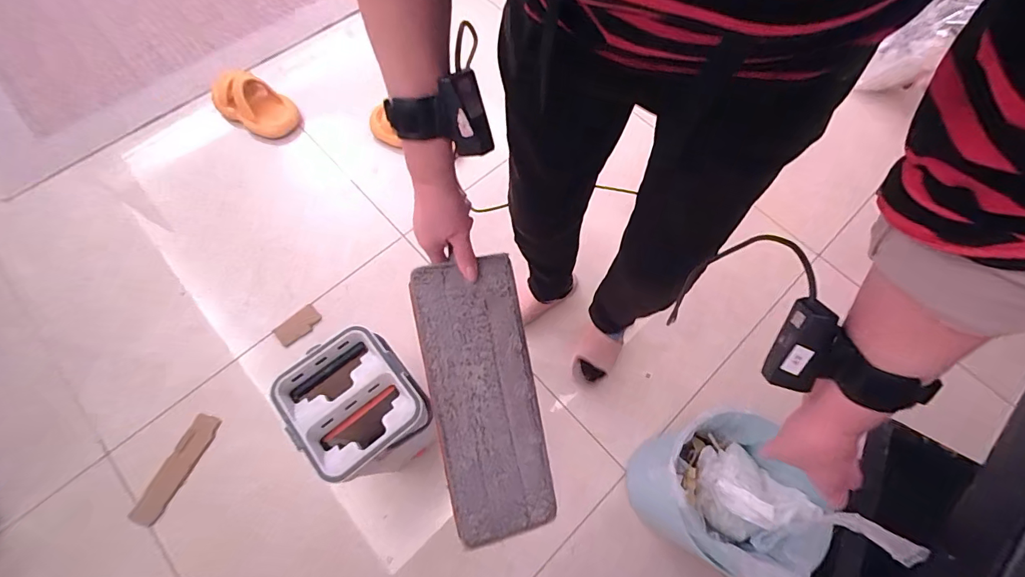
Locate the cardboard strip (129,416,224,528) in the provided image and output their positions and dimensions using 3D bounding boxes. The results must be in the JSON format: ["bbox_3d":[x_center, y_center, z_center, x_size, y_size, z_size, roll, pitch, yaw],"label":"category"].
[{"bbox_3d":[-0.721,0.385,0.939,0.063,0.007,0.224,20,59,-1],"label":"cardboard strip"}]

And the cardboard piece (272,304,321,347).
[{"bbox_3d":[-0.537,0.092,1.091,0.061,0.009,0.107,37,65,18],"label":"cardboard piece"}]

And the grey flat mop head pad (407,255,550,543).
[{"bbox_3d":[-0.031,0.128,0.493,0.115,0.010,0.314,-11,93,-13],"label":"grey flat mop head pad"}]

